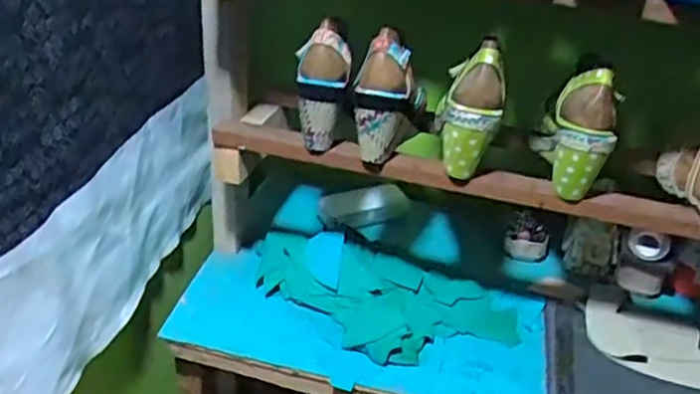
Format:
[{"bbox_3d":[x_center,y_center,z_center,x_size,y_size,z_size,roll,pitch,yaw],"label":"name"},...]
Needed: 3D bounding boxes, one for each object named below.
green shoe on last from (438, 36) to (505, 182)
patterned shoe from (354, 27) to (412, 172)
[{"bbox_3d":[0.144,-0.106,0.845,0.078,0.148,0.110,11,32,8],"label":"green shoe on last"},{"bbox_3d":[0.038,-0.102,0.814,0.069,0.164,0.065,8,32,3],"label":"patterned shoe"}]

